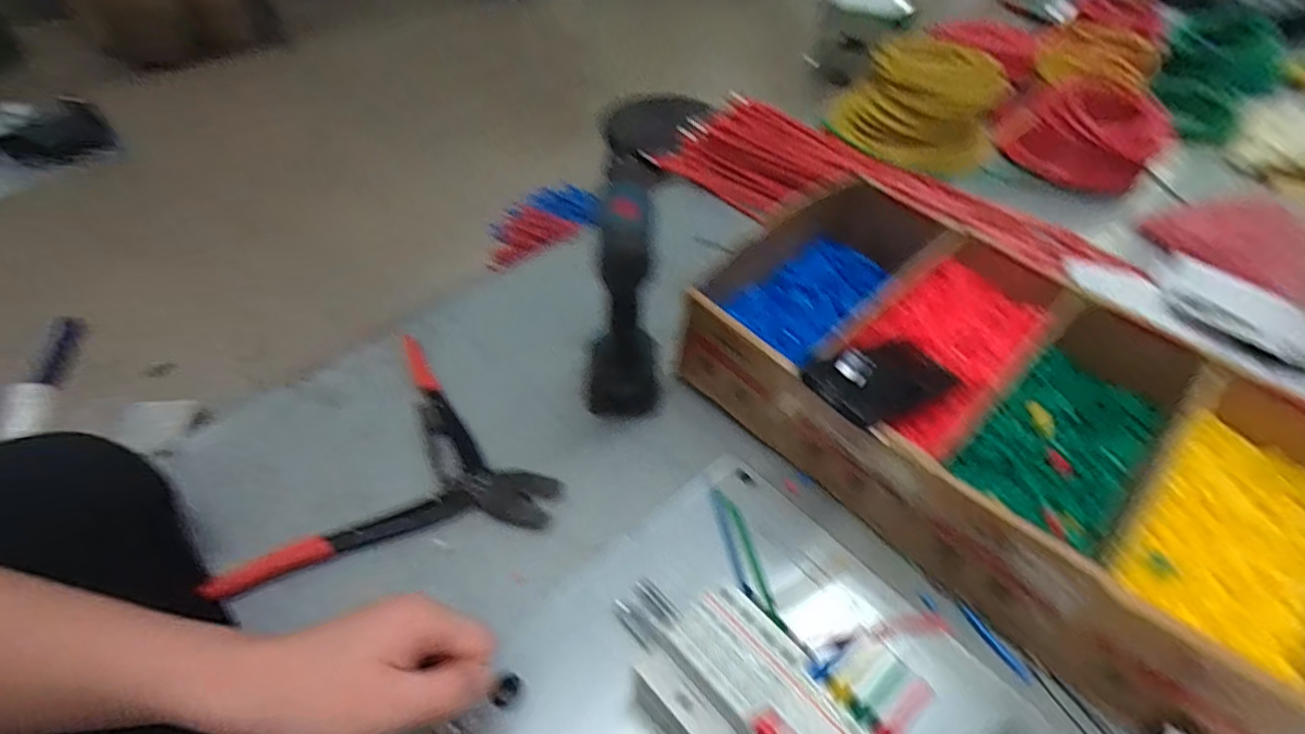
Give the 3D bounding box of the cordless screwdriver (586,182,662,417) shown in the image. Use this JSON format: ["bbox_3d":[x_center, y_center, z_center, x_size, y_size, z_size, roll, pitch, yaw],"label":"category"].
[{"bbox_3d":[-0.024,-0.047,0.538,0.070,0.215,0.059,-1,48,-4],"label":"cordless screwdriver"}]

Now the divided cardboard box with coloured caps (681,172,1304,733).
[{"bbox_3d":[0.305,0.037,0.553,0.305,0.101,0.514,-34,58,-29],"label":"divided cardboard box with coloured caps"}]

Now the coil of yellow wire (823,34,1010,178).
[{"bbox_3d":[0.418,-0.410,0.961,0.253,0.118,0.177,18,49,12],"label":"coil of yellow wire"}]

